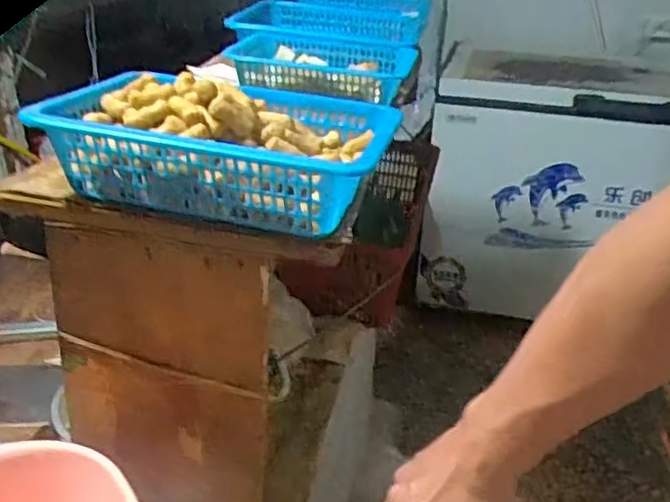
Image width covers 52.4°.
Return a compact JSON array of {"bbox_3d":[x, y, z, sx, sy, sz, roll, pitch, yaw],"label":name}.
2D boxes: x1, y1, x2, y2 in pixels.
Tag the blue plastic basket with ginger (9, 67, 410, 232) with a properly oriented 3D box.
[{"bbox_3d":[-0.092,-0.100,0.606,0.272,0.086,0.186,7,28,9],"label":"blue plastic basket with ginger"}]

